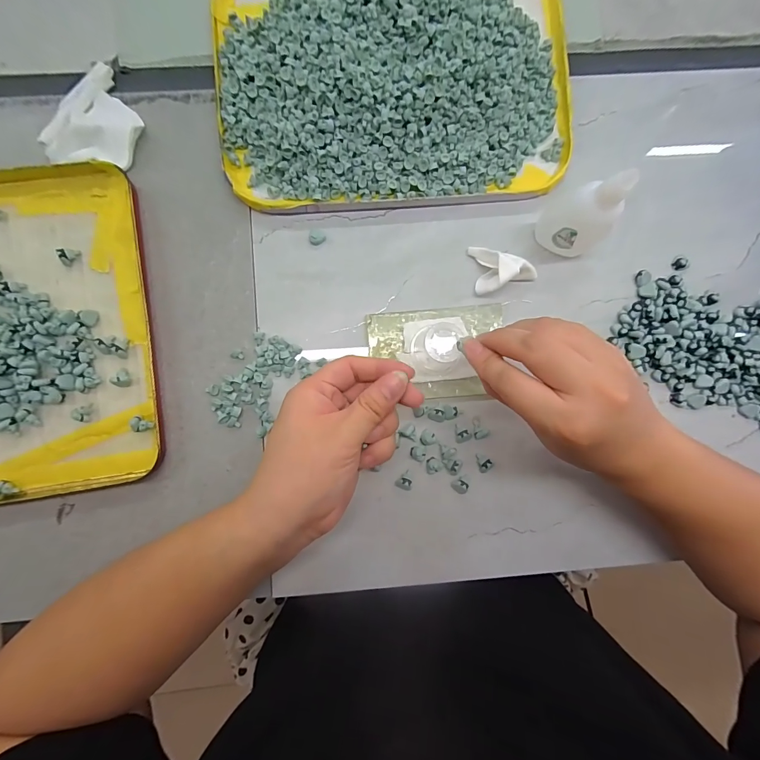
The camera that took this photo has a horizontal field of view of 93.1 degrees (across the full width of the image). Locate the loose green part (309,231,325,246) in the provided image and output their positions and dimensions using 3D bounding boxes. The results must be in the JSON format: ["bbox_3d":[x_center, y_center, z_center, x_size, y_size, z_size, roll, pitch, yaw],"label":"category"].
[{"bbox_3d":[-0.050,-0.112,0.285,0.011,0.006,0.011,0,87,-2],"label":"loose green part"}]

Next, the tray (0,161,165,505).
[{"bbox_3d":[-0.295,-0.032,0.267,0.246,0.015,0.241,-7,87,-3],"label":"tray"}]

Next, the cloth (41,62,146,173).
[{"bbox_3d":[-0.216,-0.201,0.277,0.067,0.018,0.081,18,86,-1],"label":"cloth"}]

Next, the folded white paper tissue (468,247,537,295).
[{"bbox_3d":[0.098,-0.089,0.275,0.047,0.028,0.039,-9,87,-3],"label":"folded white paper tissue"}]

